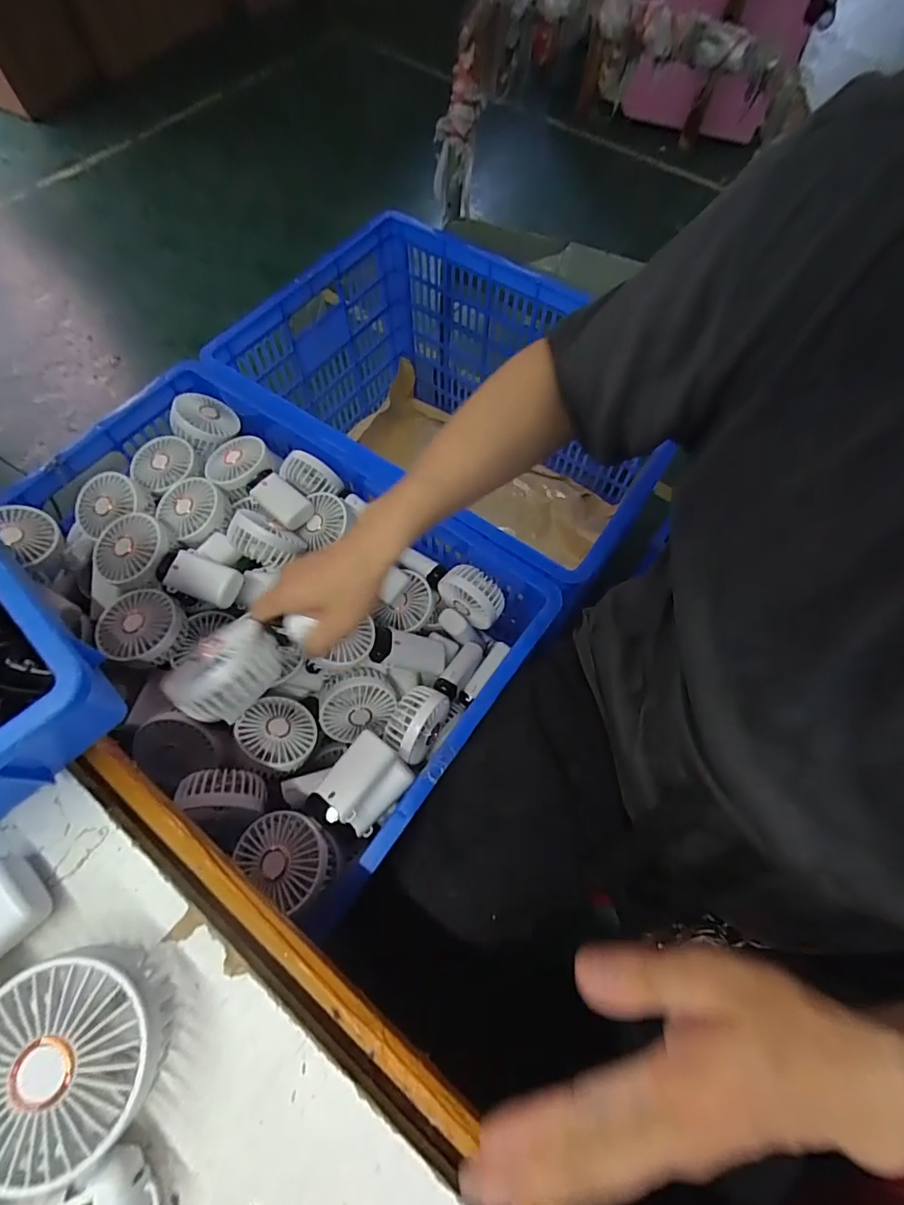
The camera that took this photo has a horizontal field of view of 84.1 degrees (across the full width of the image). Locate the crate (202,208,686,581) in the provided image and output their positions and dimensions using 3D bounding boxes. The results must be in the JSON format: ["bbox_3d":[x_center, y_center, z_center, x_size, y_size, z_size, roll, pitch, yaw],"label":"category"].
[{"bbox_3d":[0.009,-0.320,0.947,0.576,0.414,0.484,34,70,13],"label":"crate"}]

